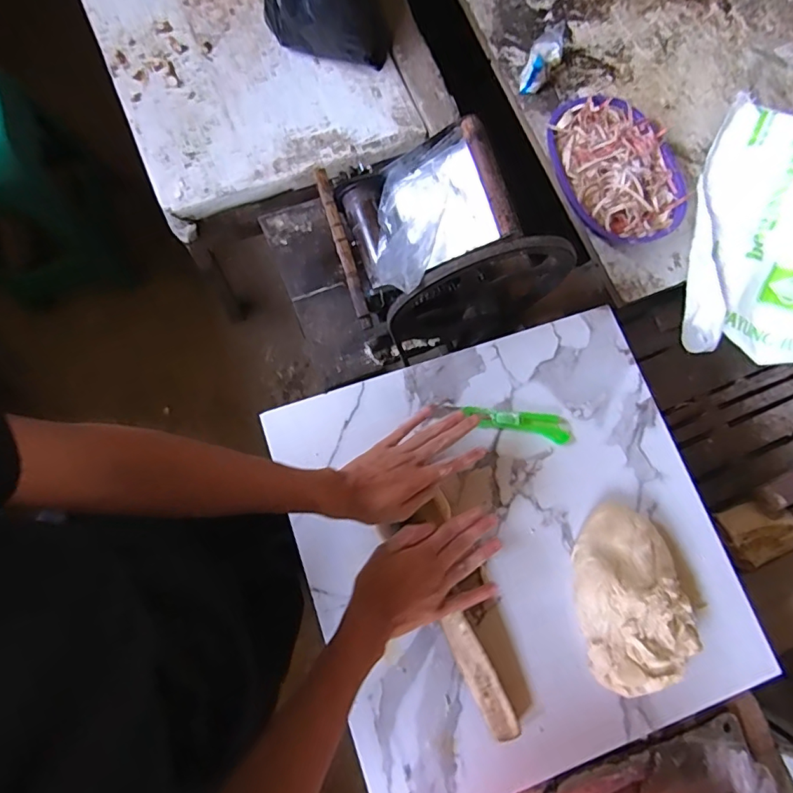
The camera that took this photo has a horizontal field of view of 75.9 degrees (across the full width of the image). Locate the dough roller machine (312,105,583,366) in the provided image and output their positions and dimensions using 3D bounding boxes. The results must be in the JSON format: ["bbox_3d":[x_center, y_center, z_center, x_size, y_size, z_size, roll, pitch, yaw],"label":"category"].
[{"bbox_3d":[0.054,-0.220,0.761,0.281,0.340,0.227,-17,80,-7],"label":"dough roller machine"}]

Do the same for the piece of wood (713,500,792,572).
[{"bbox_3d":[0.721,0.267,1.006,0.149,0.026,0.113,-22,81,-8],"label":"piece of wood"}]

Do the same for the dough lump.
[{"bbox_3d":[0.273,0.230,0.588,0.125,0.049,0.203,-7,78,-6],"label":"dough lump"}]

